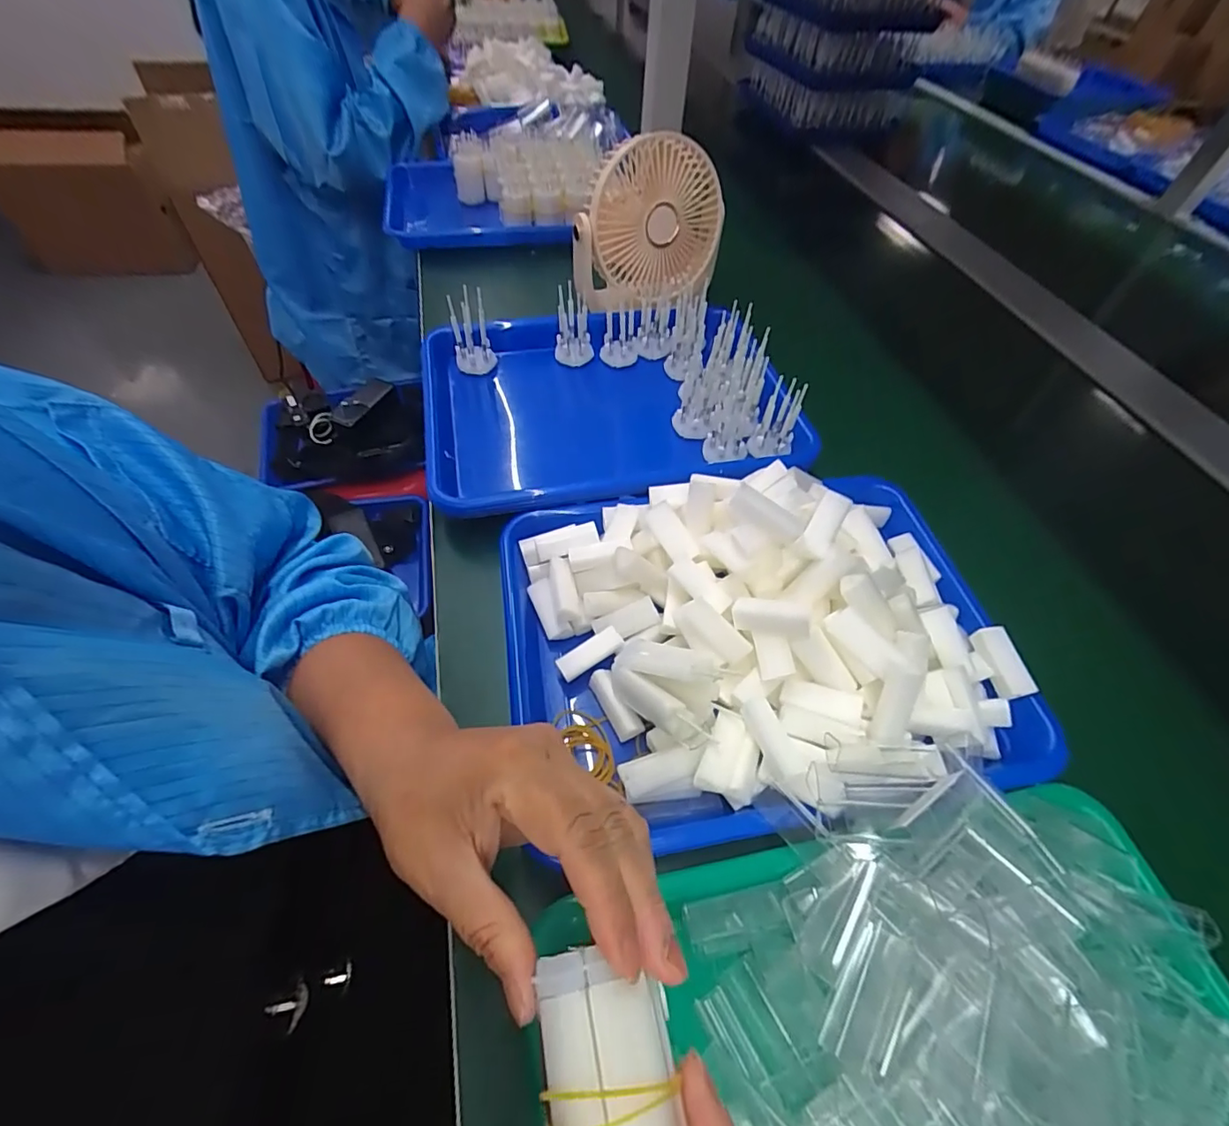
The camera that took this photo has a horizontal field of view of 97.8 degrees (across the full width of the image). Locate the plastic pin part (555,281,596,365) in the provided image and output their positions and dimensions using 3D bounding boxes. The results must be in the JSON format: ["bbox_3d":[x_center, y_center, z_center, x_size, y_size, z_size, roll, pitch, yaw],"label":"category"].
[{"bbox_3d":[-0.042,-0.242,0.545,0.036,0.075,0.029,-6,54,-8],"label":"plastic pin part"}]

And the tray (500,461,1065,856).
[{"bbox_3d":[0.094,0.033,0.350,0.327,0.099,0.245,-5,54,-8],"label":"tray"}]

